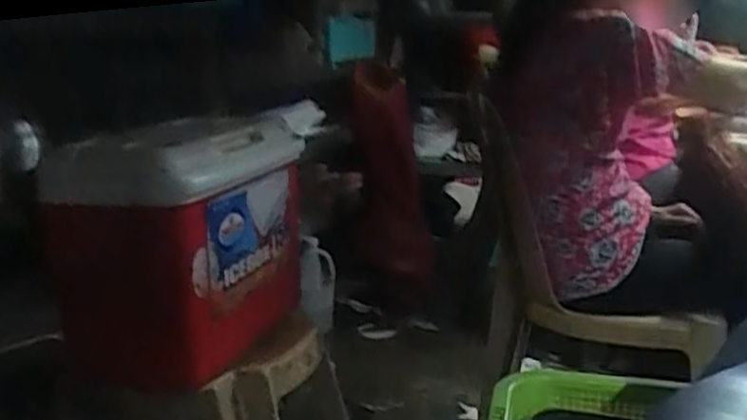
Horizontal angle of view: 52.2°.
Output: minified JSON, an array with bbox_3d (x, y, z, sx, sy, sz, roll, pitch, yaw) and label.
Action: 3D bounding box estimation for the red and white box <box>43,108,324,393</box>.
[{"bbox_3d":[-0.274,0.047,1.053,0.272,0.322,0.311,8,16,31],"label":"red and white box"}]

